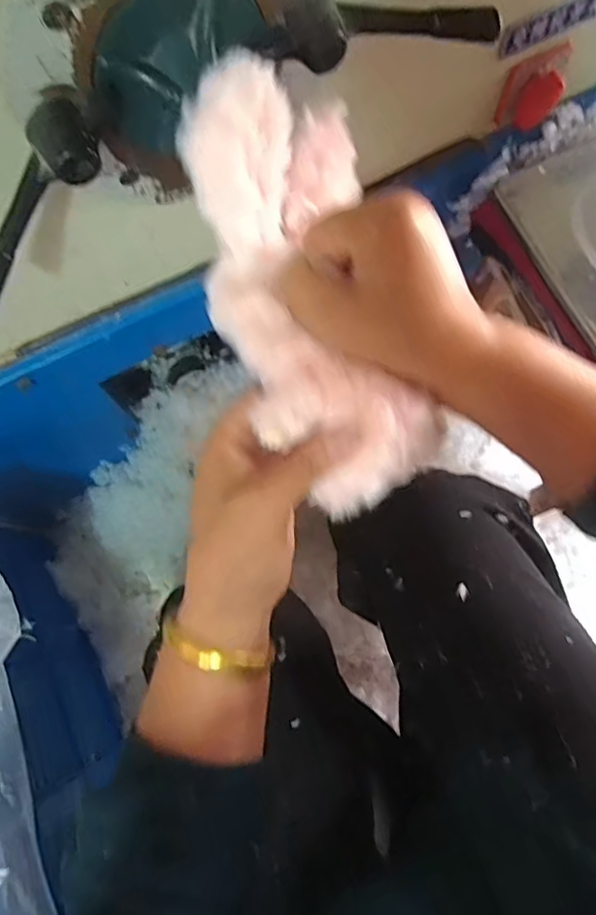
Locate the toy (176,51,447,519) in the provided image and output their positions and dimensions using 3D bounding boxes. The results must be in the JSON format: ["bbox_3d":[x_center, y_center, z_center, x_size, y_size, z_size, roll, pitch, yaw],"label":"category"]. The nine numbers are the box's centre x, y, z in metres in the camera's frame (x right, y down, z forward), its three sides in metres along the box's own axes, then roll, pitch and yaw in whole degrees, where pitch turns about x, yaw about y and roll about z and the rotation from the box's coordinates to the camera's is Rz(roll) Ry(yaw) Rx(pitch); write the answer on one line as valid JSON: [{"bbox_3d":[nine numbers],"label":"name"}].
[{"bbox_3d":[0.008,-0.084,0.287,0.096,0.061,0.218,-15,82,-3],"label":"toy"}]

